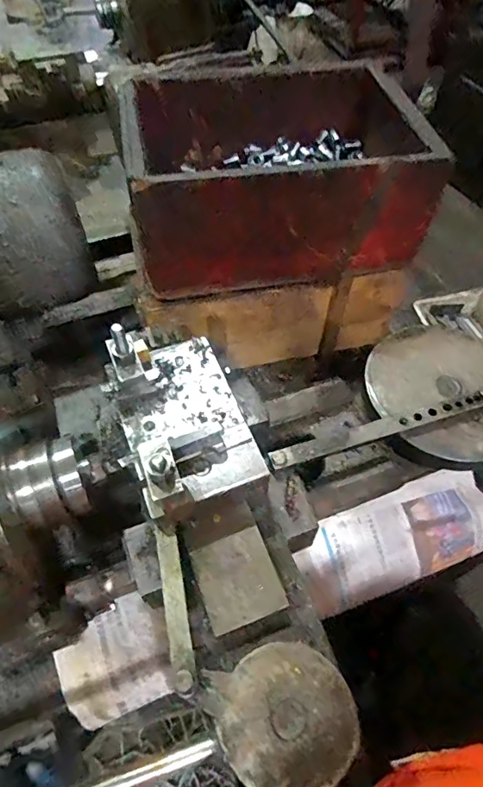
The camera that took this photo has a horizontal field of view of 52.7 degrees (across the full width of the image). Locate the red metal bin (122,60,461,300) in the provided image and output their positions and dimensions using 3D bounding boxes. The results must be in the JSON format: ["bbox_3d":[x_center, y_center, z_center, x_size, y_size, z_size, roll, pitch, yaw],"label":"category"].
[{"bbox_3d":[0.039,-0.288,0.620,0.347,0.172,0.248,-8,55,-6],"label":"red metal bin"}]

